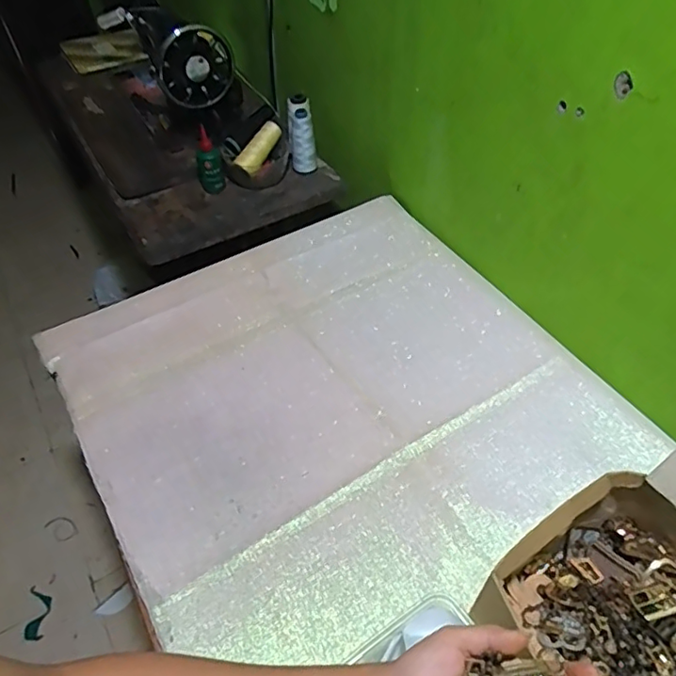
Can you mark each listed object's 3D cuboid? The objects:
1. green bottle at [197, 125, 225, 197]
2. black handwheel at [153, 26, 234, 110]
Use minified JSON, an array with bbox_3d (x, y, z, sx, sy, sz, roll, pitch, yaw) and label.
[{"bbox_3d":[-0.227,-0.305,0.977,0.044,0.114,0.034,-15,51,-9],"label":"green bottle"},{"bbox_3d":[-0.247,-0.470,0.964,0.129,0.118,0.052,-35,58,-25],"label":"black handwheel"}]

